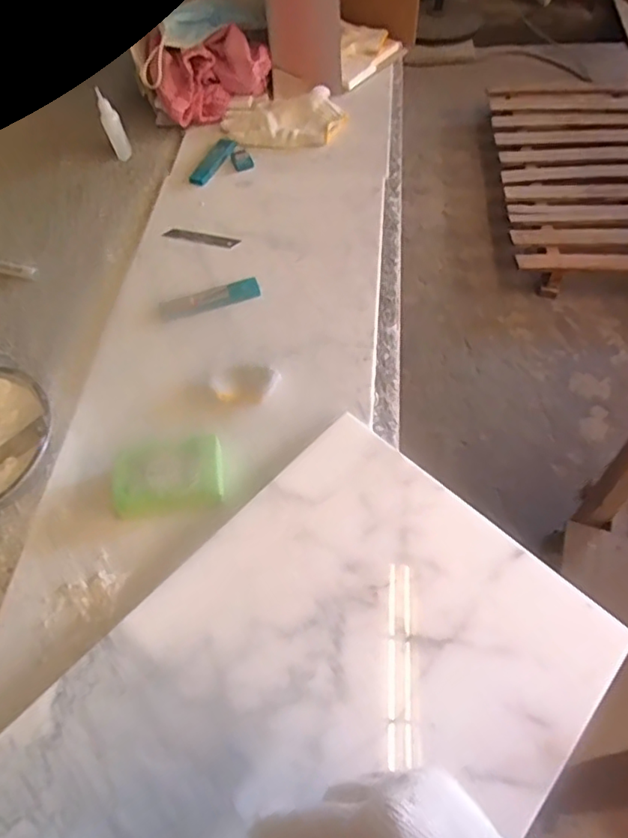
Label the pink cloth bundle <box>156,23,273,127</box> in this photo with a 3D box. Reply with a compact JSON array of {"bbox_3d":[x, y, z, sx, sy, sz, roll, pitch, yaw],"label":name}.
[{"bbox_3d":[-0.148,-0.500,0.831,0.157,0.080,0.078,-18,59,-8],"label":"pink cloth bundle"}]

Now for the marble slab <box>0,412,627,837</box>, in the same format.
[{"bbox_3d":[-0.055,0.263,0.371,0.296,0.012,0.593,39,62,18],"label":"marble slab"}]

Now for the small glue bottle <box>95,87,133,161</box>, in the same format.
[{"bbox_3d":[-0.285,-0.416,0.810,0.026,0.085,0.030,-20,57,-9],"label":"small glue bottle"}]

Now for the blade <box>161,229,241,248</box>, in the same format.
[{"bbox_3d":[-0.141,-0.228,0.718,0.095,0.006,0.017,11,58,11],"label":"blade"}]

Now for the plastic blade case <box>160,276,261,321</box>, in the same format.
[{"bbox_3d":[-0.117,-0.135,0.647,0.112,0.011,0.033,-17,57,-7],"label":"plastic blade case"}]

